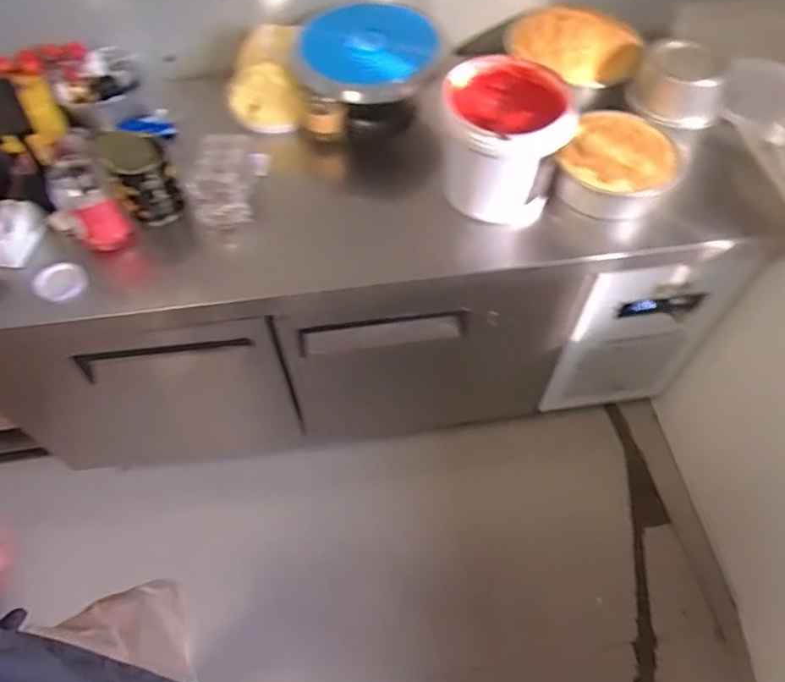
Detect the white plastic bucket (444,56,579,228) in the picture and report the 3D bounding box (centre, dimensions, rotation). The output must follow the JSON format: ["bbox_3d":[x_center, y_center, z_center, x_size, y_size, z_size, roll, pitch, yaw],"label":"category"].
[{"bbox_3d":[0.186,-0.330,1.028,0.183,0.207,0.198,-1,57,0],"label":"white plastic bucket"}]

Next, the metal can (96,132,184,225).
[{"bbox_3d":[-0.421,-0.273,1.026,0.093,0.121,0.113,-29,61,-17],"label":"metal can"}]

